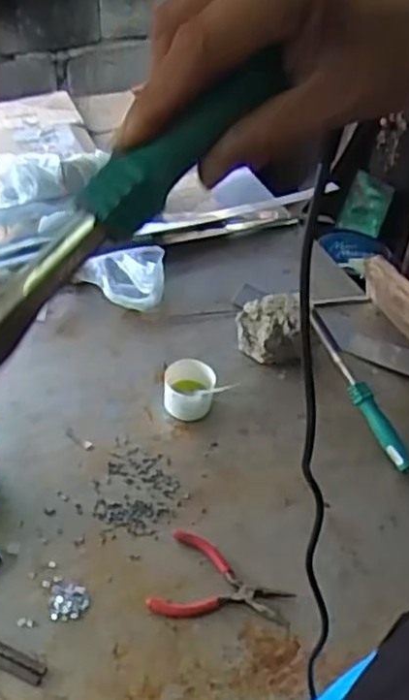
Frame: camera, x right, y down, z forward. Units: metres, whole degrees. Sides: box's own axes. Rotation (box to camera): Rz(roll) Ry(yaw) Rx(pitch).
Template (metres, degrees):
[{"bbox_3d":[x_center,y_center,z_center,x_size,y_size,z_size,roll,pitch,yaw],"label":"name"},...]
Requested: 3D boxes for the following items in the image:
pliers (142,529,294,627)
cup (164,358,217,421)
[{"bbox_3d":[0.022,0.259,0.770,0.144,0.010,0.100,17,47,9],"label":"pliers"},{"bbox_3d":[-0.022,0.052,0.941,0.068,0.055,0.062,3,47,-3],"label":"cup"}]

